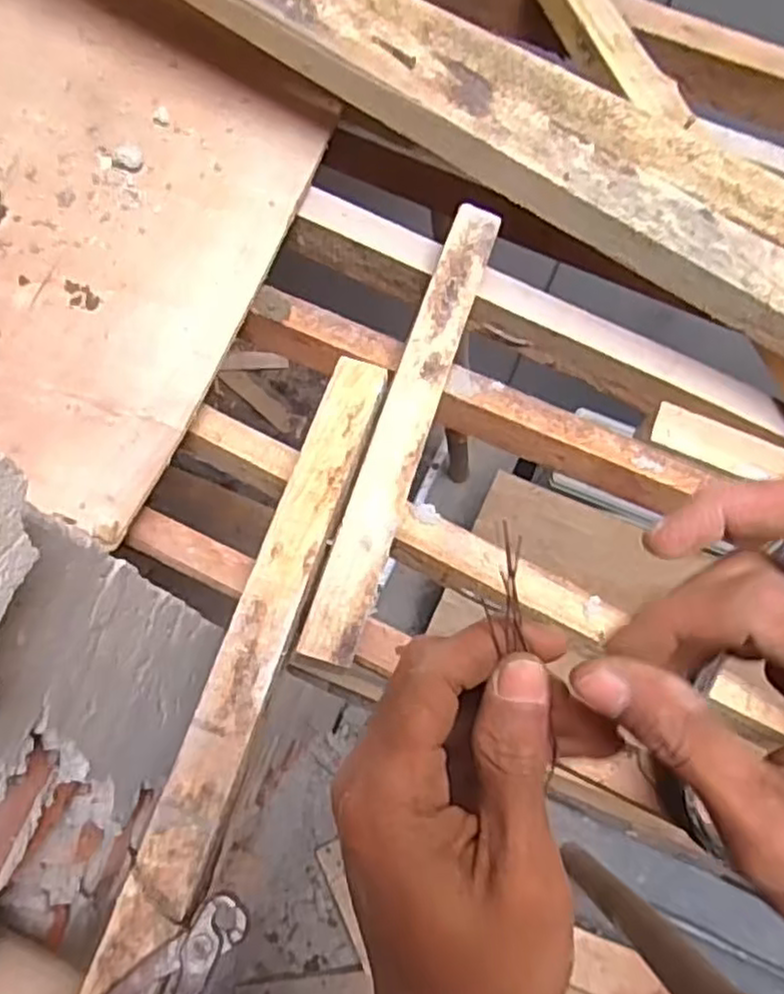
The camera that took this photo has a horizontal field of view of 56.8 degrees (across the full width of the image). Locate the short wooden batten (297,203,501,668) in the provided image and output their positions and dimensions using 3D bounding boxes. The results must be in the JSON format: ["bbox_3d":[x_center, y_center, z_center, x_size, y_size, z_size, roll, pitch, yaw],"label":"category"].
[{"bbox_3d":[0.014,-0.062,0.511,0.037,0.023,0.363,18,73,3],"label":"short wooden batten"}]

